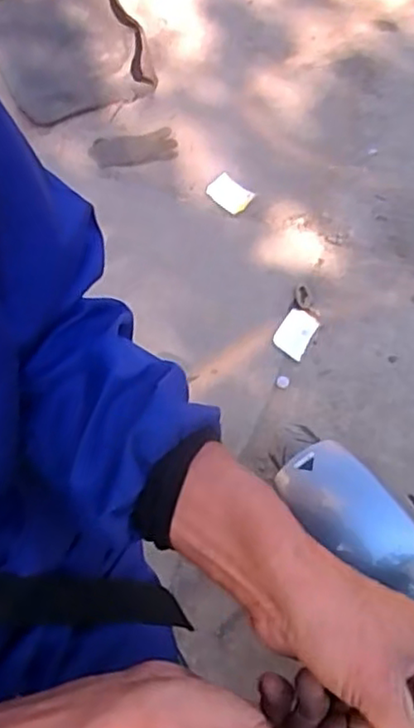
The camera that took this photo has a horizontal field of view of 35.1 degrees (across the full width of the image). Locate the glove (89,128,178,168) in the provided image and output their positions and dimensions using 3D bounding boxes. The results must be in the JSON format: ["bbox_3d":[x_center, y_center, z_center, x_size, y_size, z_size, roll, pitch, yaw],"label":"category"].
[{"bbox_3d":[-0.159,-0.468,1.427,0.196,0.016,0.098,-18,62,-23],"label":"glove"}]

